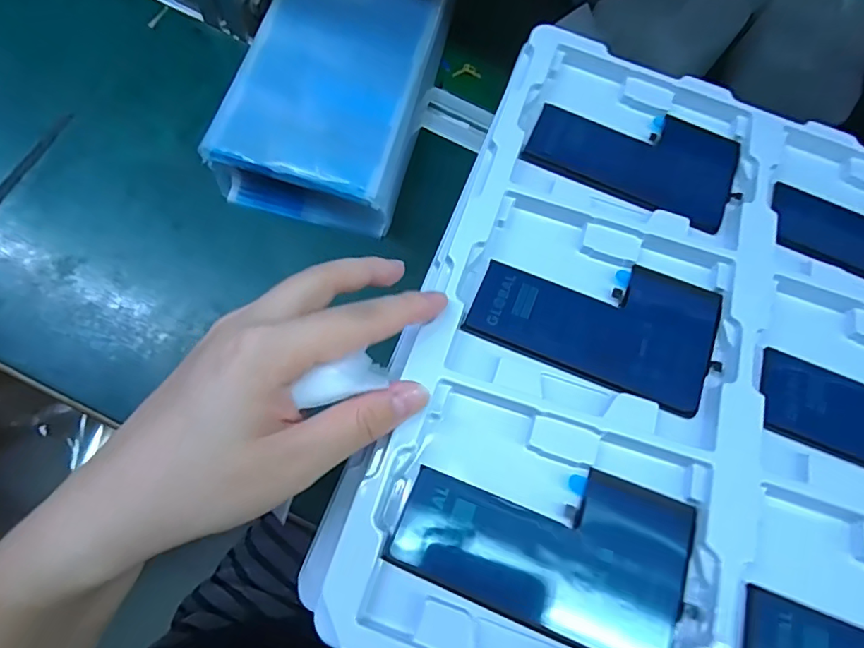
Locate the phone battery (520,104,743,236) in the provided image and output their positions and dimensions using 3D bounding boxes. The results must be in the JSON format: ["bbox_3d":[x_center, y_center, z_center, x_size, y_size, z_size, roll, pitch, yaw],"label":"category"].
[{"bbox_3d":[0.111,-0.095,0.280,0.108,0.004,0.069,24,66,5],"label":"phone battery"}]

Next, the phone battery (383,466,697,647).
[{"bbox_3d":[0.044,0.084,0.206,0.107,0.007,0.064,20,68,10],"label":"phone battery"}]

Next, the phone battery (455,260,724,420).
[{"bbox_3d":[0.078,-0.006,0.243,0.109,0.006,0.066,23,71,2],"label":"phone battery"}]

